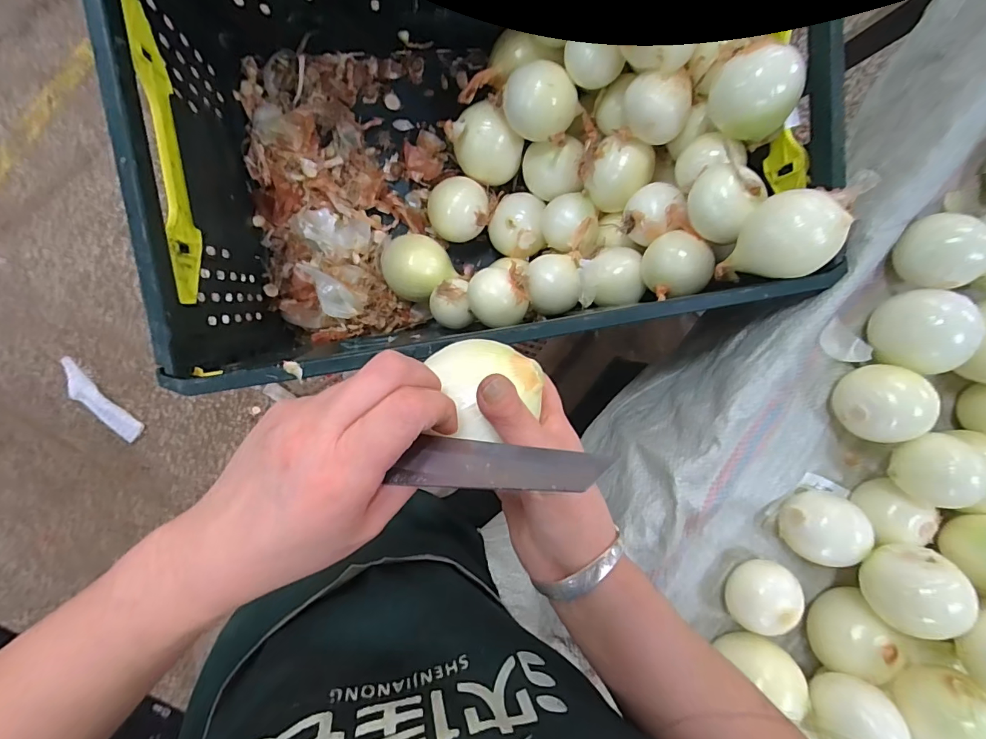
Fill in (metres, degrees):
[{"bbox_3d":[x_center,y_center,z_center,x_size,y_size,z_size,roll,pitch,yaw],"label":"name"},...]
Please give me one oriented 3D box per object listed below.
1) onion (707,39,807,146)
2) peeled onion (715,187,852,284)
[{"bbox_3d":[0.245,-0.259,0.431,0.068,0.074,0.072,-4,96,-6],"label":"onion"},{"bbox_3d":[0.260,-0.118,0.404,0.070,0.087,0.075,13,94,-8],"label":"peeled onion"}]

